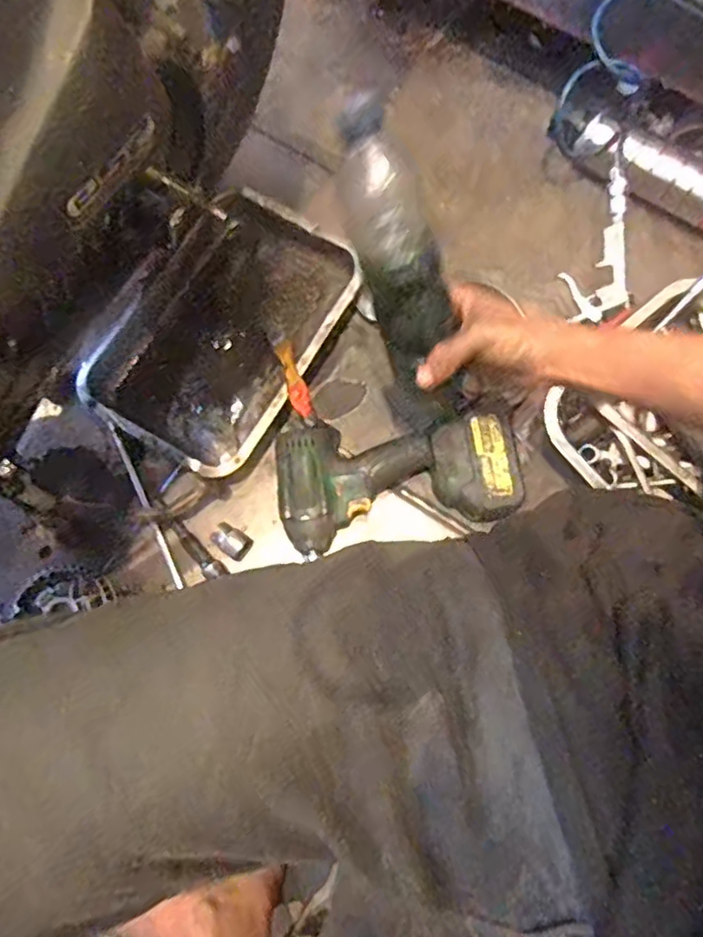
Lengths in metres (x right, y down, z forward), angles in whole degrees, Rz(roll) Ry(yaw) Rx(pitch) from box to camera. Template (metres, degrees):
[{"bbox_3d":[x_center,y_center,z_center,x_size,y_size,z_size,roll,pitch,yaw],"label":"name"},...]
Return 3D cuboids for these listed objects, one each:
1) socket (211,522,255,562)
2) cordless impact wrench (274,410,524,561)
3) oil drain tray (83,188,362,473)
[{"bbox_3d":[-0.129,0.076,0.673,0.042,0.022,0.028,35,81,7],"label":"socket"},{"bbox_3d":[0.043,0.006,0.661,0.238,0.077,0.131,-12,79,-2],"label":"cordless impact wrench"},{"bbox_3d":[-0.141,-0.158,0.711,0.216,0.048,0.311,30,80,6],"label":"oil drain tray"}]

